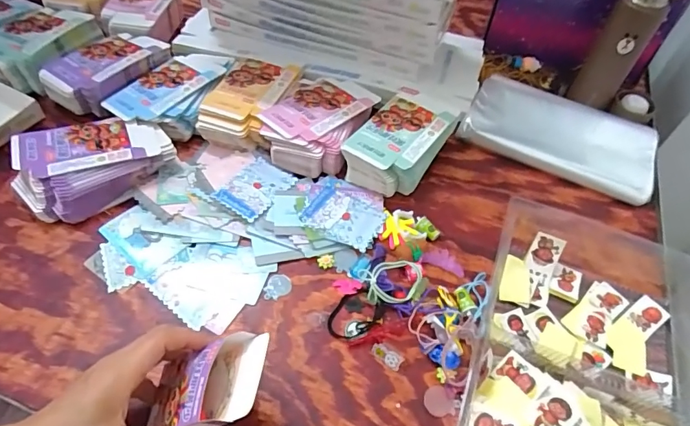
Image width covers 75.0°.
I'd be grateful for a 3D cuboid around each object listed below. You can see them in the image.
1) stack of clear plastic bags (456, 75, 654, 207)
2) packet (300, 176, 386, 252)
[{"bbox_3d":[0.300,-0.115,0.629,0.245,0.029,0.150,25,56,13],"label":"stack of clear plastic bags"},{"bbox_3d":[-0.001,-0.005,0.529,0.094,0.006,0.082,20,55,10],"label":"packet"}]

